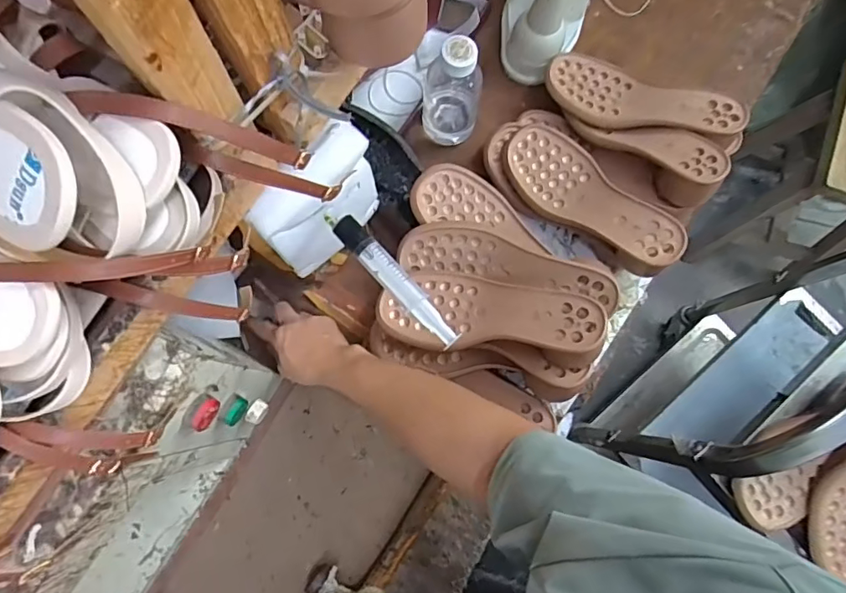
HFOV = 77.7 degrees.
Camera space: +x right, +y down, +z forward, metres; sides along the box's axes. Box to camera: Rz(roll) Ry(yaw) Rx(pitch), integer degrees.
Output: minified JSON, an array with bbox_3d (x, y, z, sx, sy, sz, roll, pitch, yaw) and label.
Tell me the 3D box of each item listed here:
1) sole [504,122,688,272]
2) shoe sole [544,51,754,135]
[{"bbox_3d":[0.195,-0.113,0.629,0.095,0.040,0.243,-40,67,-1],"label":"sole"},{"bbox_3d":[0.273,-0.248,0.655,0.234,0.024,0.092,20,78,16],"label":"shoe sole"}]

